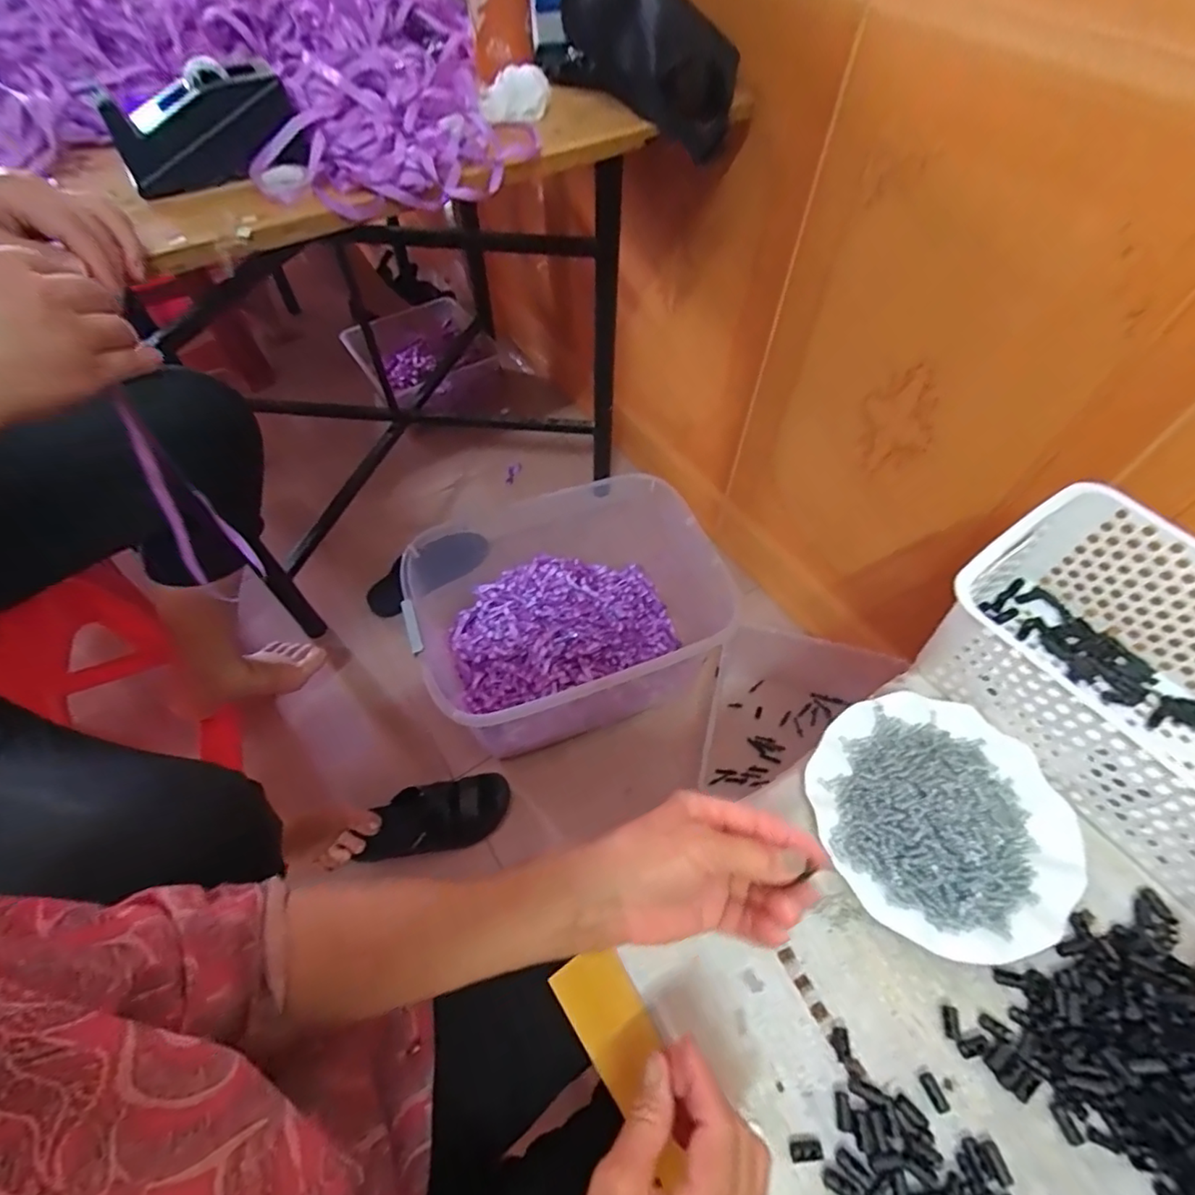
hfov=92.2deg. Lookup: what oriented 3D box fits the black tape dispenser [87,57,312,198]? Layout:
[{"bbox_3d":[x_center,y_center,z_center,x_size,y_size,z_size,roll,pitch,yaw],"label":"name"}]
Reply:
[{"bbox_3d":[-0.362,-0.413,0.515,0.182,0.077,0.084,-5,56,12],"label":"black tape dispenser"}]

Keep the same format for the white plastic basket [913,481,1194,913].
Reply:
[{"bbox_3d":[0.428,0.076,0.438,0.201,0.111,0.302,-31,62,-19],"label":"white plastic basket"}]

